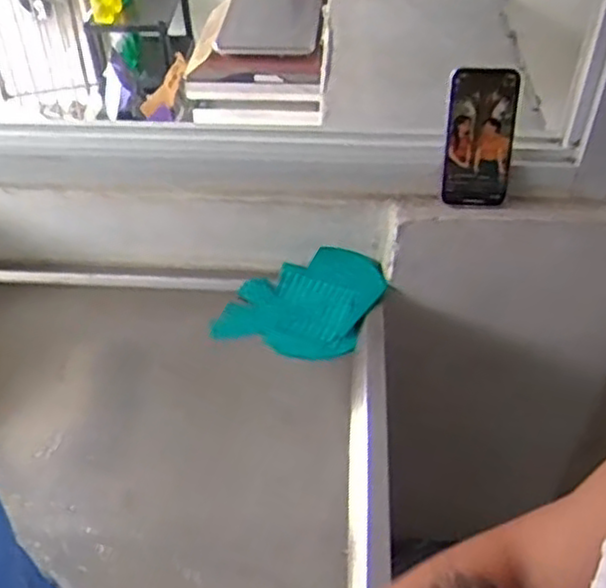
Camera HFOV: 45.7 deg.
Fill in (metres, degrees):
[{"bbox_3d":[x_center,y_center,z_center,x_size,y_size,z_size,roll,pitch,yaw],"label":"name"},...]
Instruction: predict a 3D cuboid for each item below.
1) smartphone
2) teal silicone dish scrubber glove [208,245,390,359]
[{"bbox_3d":[0.190,-0.166,0.770,0.071,0.144,0.015,3,28,5],"label":"smartphone"},{"bbox_3d":[-0.003,0.009,0.842,0.178,0.053,0.135,12,45,12],"label":"teal silicone dish scrubber glove"}]

